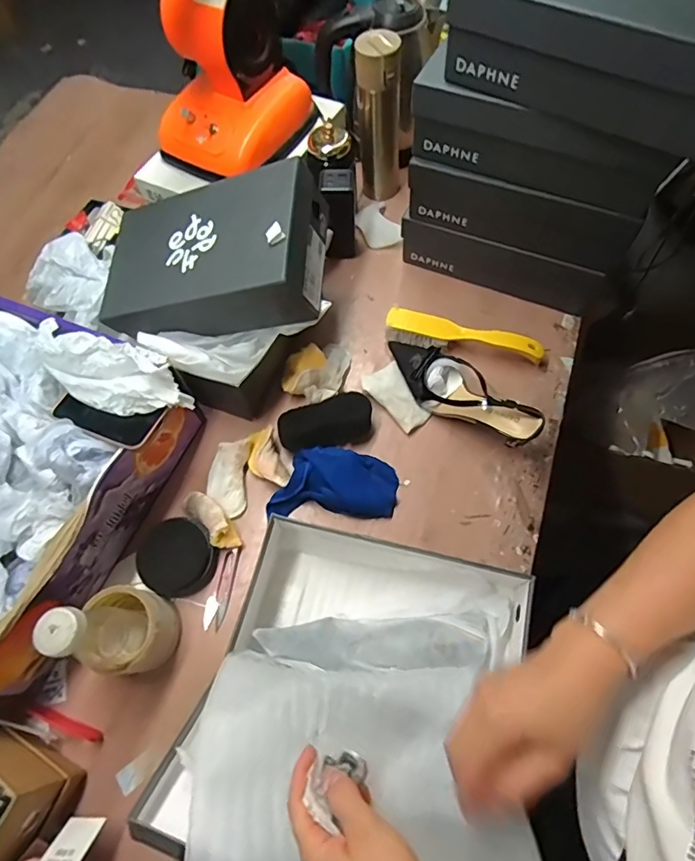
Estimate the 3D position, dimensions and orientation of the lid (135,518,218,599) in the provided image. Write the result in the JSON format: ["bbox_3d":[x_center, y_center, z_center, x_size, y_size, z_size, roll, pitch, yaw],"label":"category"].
[{"bbox_3d":[-0.212,0.160,0.626,0.086,0.034,0.091,-1,65,3],"label":"lid"}]

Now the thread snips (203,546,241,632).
[{"bbox_3d":[-0.154,0.196,0.621,0.026,0.011,0.099,15,67,10],"label":"thread snips"}]

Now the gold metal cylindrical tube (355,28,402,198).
[{"bbox_3d":[0.052,-0.483,0.795,0.070,0.247,0.064,0,65,3],"label":"gold metal cylindrical tube"}]

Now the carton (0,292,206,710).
[{"bbox_3d":[-0.401,0.058,0.578,0.309,0.187,0.405,28,69,15],"label":"carton"}]

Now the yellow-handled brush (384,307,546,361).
[{"bbox_3d":[0.167,-0.133,0.731,0.220,0.048,0.045,13,66,9],"label":"yellow-handled brush"}]

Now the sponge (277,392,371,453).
[{"bbox_3d":[-0.031,-0.011,0.687,0.126,0.025,0.063,-15,65,-4],"label":"sponge"}]

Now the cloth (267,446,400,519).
[{"bbox_3d":[-0.018,0.065,0.647,0.162,0.033,0.085,0,65,3],"label":"cloth"}]

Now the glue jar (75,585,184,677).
[{"bbox_3d":[-0.241,0.224,0.557,0.087,0.085,0.087,23,68,13],"label":"glue jar"}]

